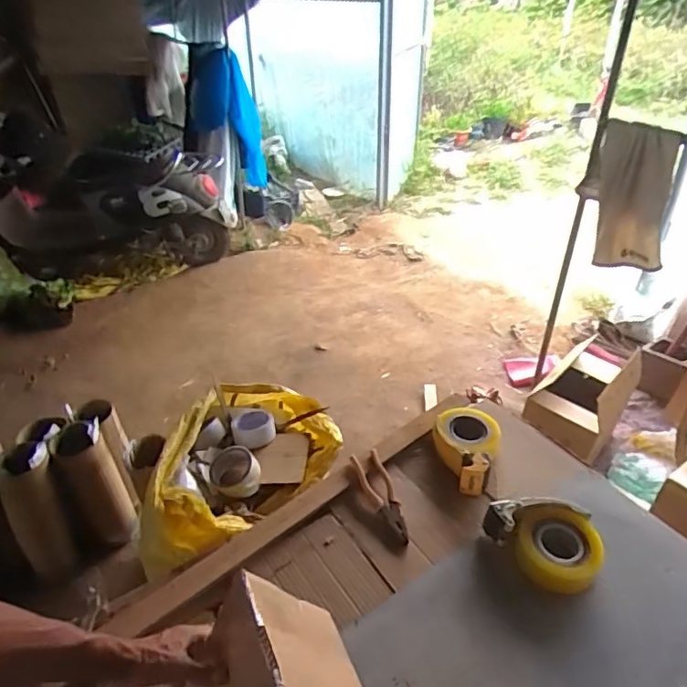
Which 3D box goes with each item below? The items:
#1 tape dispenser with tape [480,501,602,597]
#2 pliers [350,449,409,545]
[{"bbox_3d":[0.320,0.313,0.866,0.158,0.068,0.141,-2,34,-2],"label":"tape dispenser with tape"},{"bbox_3d":[0.069,0.269,0.973,0.056,0.023,0.190,-12,36,-17],"label":"pliers"}]

